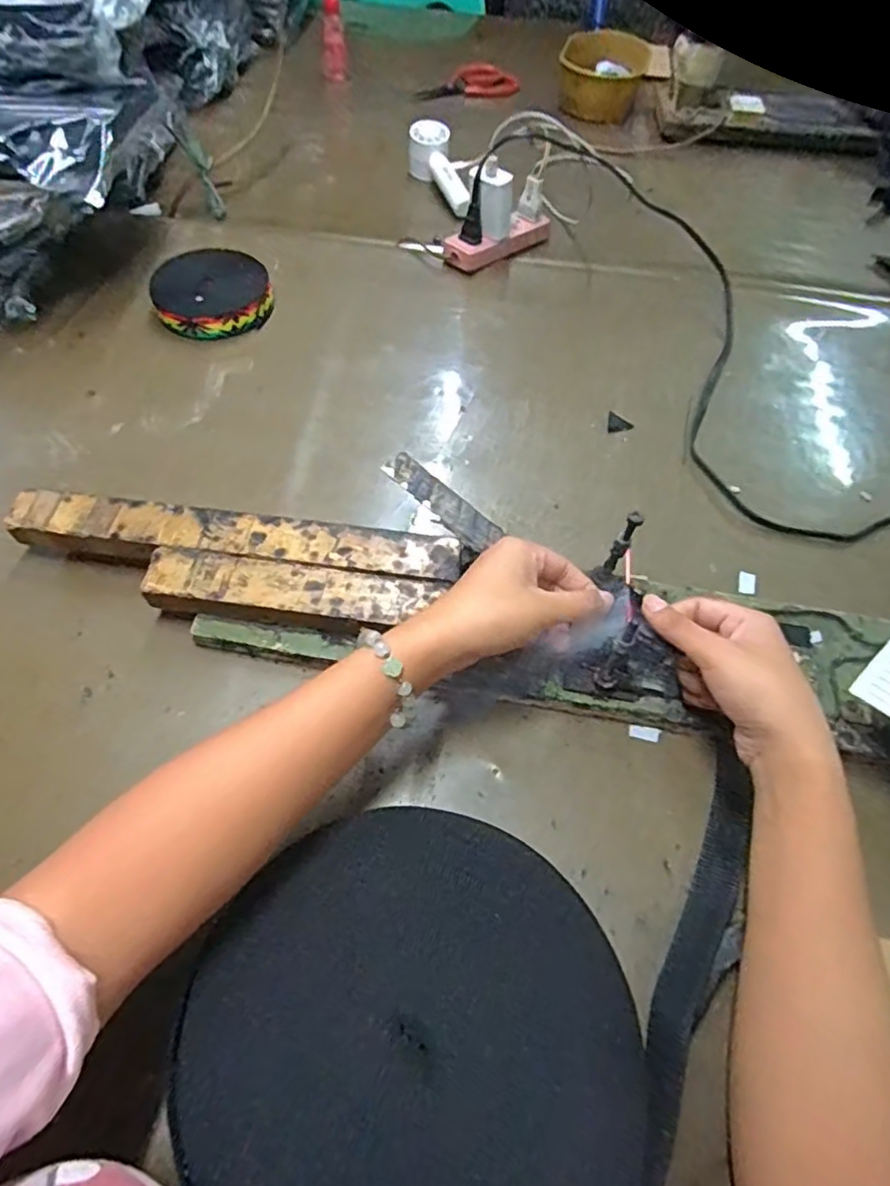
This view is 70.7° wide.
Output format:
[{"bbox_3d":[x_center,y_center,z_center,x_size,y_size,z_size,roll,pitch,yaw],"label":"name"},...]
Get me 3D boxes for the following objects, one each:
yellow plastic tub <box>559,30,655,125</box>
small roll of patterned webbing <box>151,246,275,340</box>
[{"bbox_3d":[0.244,-0.790,0.958,0.131,0.061,0.178,9,57,4],"label":"yellow plastic tub"},{"bbox_3d":[-0.238,-0.312,0.647,0.112,0.033,0.126,-11,58,-9],"label":"small roll of patterned webbing"}]

